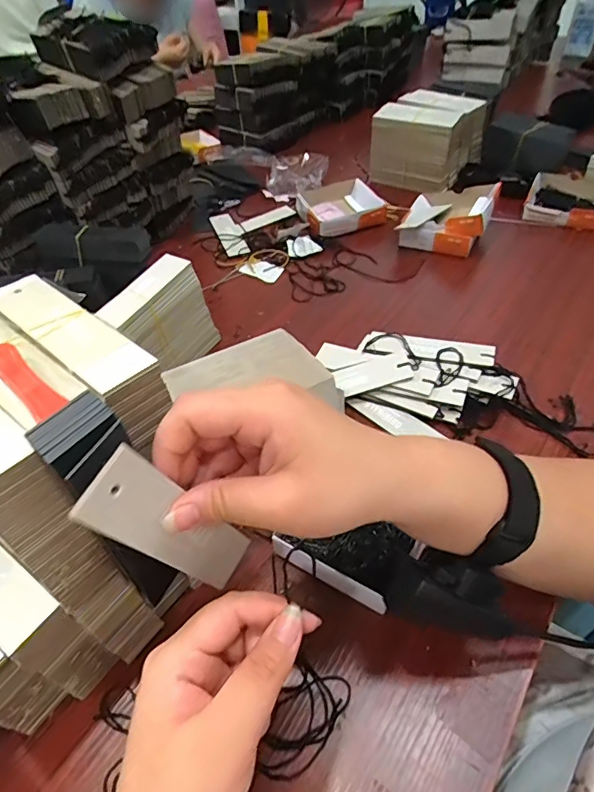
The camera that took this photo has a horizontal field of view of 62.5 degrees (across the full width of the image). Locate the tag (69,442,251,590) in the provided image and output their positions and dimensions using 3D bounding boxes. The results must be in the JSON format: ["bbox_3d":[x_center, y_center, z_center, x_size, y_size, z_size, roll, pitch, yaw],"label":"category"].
[{"bbox_3d":[-0.056,0.064,0.234,0.004,0.126,0.032,18,66,30],"label":"tag"}]

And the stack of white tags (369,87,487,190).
[{"bbox_3d":[0.231,-0.452,0.851,0.151,0.098,0.166,23,52,23],"label":"stack of white tags"}]

